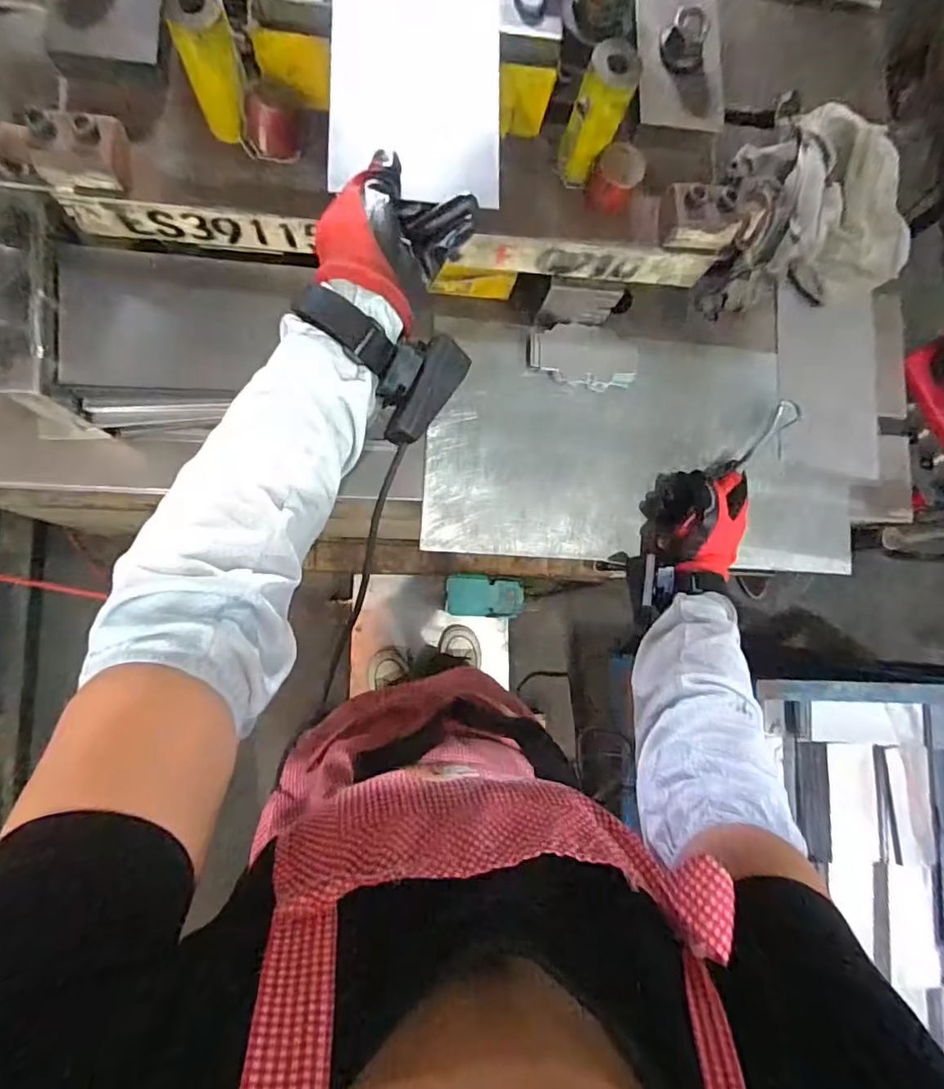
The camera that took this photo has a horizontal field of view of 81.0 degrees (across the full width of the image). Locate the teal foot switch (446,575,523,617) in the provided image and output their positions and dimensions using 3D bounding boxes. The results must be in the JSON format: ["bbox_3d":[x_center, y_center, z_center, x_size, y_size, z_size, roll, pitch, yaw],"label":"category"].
[{"bbox_3d":[0.031,0.125,1.333,0.189,0.081,0.097,3,83,-7],"label":"teal foot switch"}]

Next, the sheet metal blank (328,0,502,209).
[{"bbox_3d":[-0.039,-0.376,0.405,0.124,0.008,0.256,0,84,-7],"label":"sheet metal blank"}]

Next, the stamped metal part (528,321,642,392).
[{"bbox_3d":[0.124,-0.209,0.611,0.119,0.008,0.066,10,83,-6],"label":"stamped metal part"}]

